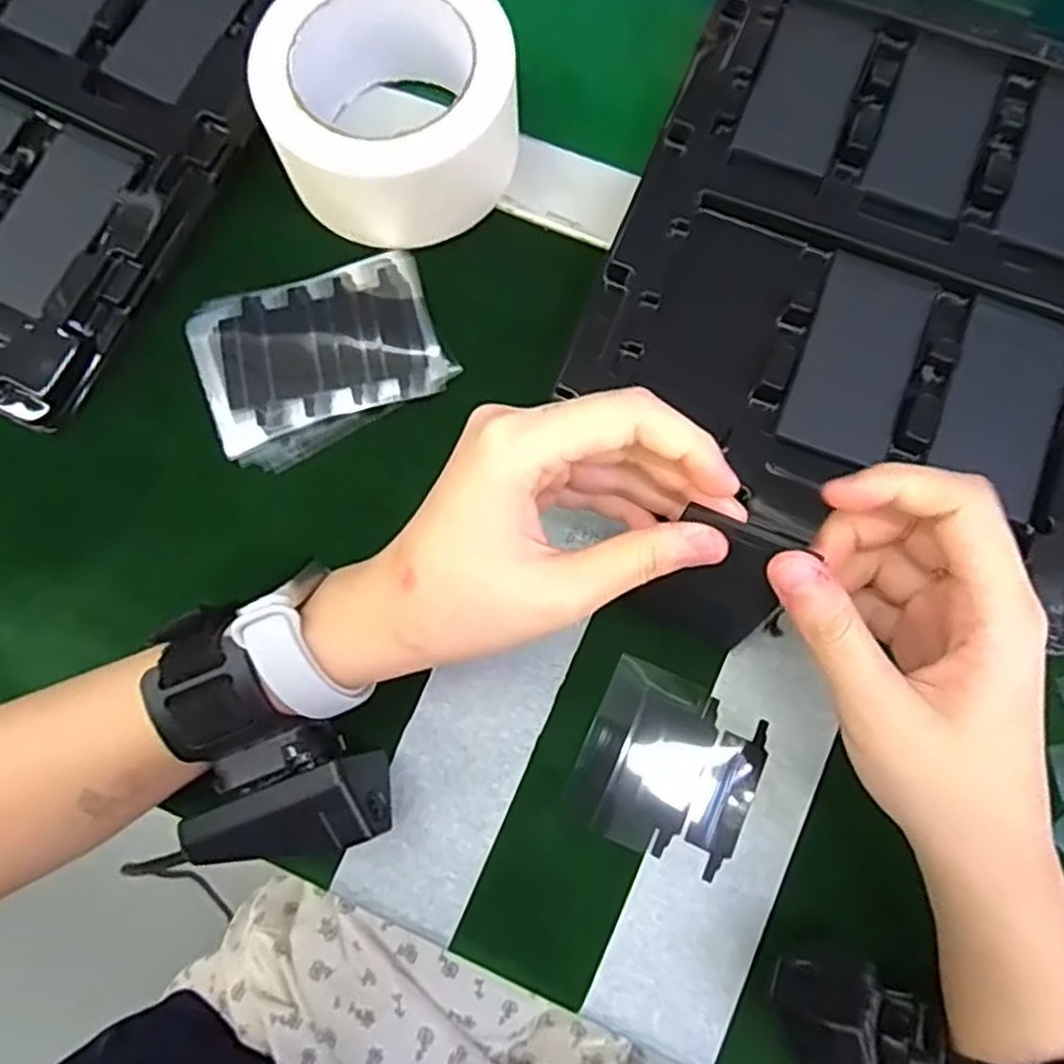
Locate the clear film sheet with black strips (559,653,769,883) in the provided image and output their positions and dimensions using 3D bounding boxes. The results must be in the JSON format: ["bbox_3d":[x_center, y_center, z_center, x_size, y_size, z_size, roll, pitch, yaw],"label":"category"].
[{"bbox_3d":[0.056,0.095,0.295,0.068,0.004,0.068,23,79,6],"label":"clear film sheet with black strips"}]

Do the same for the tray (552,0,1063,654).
[{"bbox_3d":[0.153,-0.120,0.319,0.219,0.034,0.264,22,79,5],"label":"tray"}]

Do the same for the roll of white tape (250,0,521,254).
[{"bbox_3d":[-0.065,-0.197,0.332,0.107,0.046,0.112,0,78,1],"label":"roll of white tape"}]

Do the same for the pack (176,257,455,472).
[{"bbox_3d":[-0.098,-0.083,0.339,0.107,0.008,0.084,-23,78,-4],"label":"pack"}]

